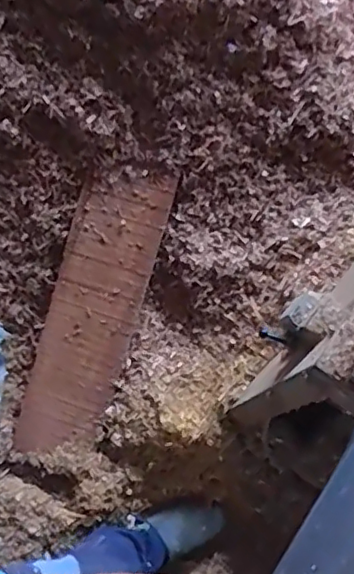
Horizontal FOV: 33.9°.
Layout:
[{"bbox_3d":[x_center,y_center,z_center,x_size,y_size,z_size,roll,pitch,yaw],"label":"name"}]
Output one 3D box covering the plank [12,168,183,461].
[{"bbox_3d":[-0.175,0.061,1.206,0.192,0.038,0.622,22,100,10],"label":"plank"}]

